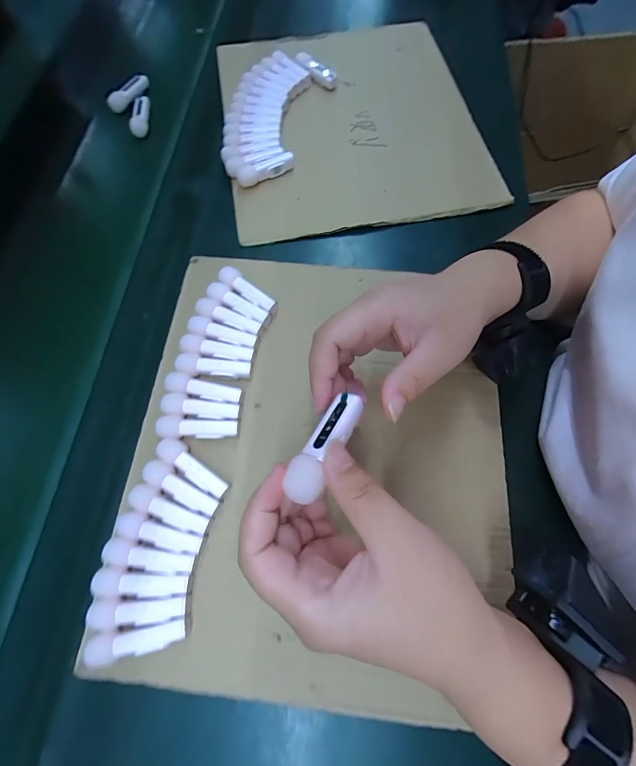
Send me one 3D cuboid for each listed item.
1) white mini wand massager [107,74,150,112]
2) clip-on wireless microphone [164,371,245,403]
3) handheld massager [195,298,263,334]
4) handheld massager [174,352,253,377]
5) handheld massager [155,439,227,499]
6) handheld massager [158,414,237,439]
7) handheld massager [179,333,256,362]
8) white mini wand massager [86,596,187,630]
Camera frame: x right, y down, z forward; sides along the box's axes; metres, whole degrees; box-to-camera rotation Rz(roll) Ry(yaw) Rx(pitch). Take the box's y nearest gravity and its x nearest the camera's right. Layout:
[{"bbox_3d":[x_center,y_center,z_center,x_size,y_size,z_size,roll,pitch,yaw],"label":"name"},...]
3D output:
[{"bbox_3d":[-0.249,-0.385,0.478,0.017,0.022,0.070,23,70,7],"label":"white mini wand massager"},{"bbox_3d":[-0.094,0.006,0.304,0.066,0.013,0.017,11,69,3],"label":"clip-on wireless microphone"},{"bbox_3d":[-0.080,-0.057,0.330,0.063,0.017,0.017,20,69,6],"label":"handheld massager"},{"bbox_3d":[-0.089,-0.013,0.312,0.063,0.014,0.018,4,68,0],"label":"handheld massager"},{"bbox_3d":[-0.095,0.065,0.282,0.063,0.015,0.018,31,71,10],"label":"handheld massager"},{"bbox_3d":[-0.096,0.037,0.292,0.063,0.015,0.018,-1,69,-2],"label":"handheld massager"},{"bbox_3d":[-0.087,-0.028,0.319,0.064,0.017,0.017,8,69,1],"label":"handheld massager"},{"bbox_3d":[-0.120,0.153,0.245,0.062,0.011,0.017,-5,69,-4],"label":"white mini wand massager"}]

